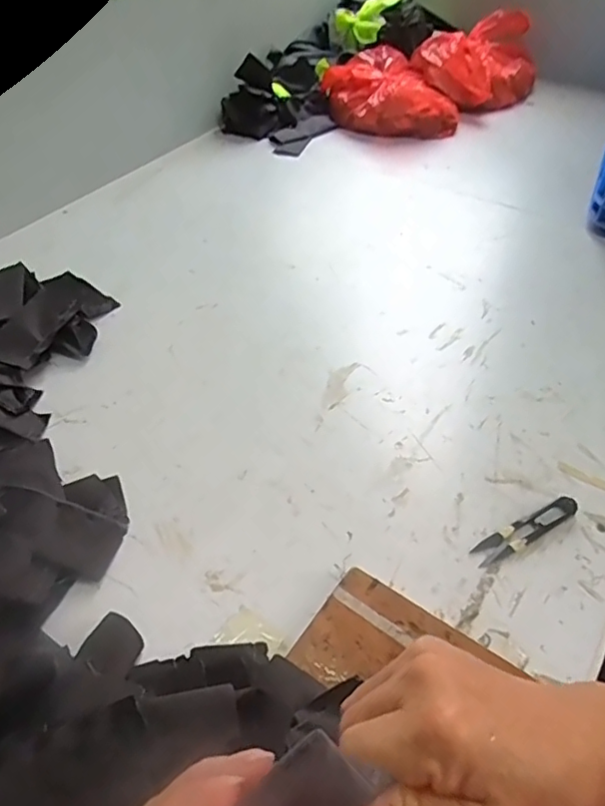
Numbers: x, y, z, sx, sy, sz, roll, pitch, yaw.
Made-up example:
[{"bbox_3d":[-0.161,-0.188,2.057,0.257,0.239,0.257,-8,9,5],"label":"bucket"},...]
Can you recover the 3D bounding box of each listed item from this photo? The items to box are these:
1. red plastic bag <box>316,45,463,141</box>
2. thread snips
[{"bbox_3d":[0.153,-0.559,1.055,0.193,0.094,0.204,-9,47,-7],"label":"red plastic bag"},{"bbox_3d":[0.185,0.104,0.478,0.100,0.008,0.021,-21,49,-18],"label":"thread snips"}]

